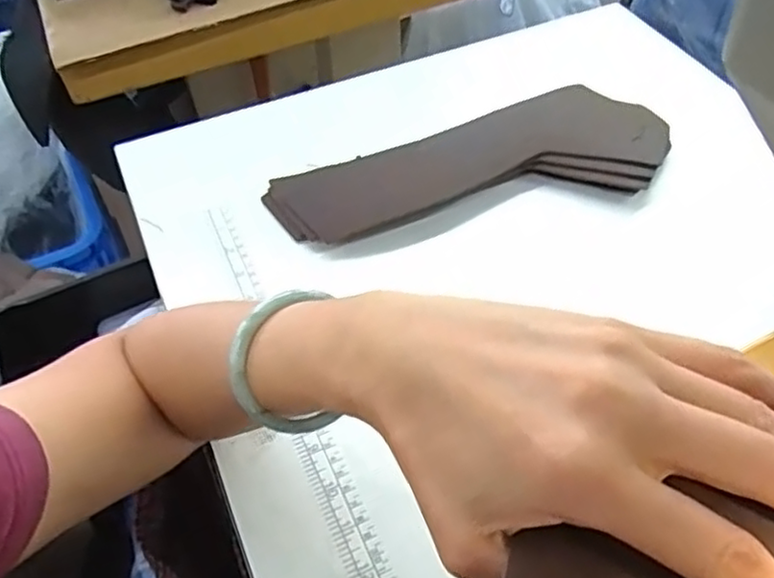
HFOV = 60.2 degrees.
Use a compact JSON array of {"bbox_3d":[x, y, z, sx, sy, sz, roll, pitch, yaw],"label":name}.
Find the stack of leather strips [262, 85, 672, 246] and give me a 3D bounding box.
[{"bbox_3d":[0.066,-0.101,0.535,0.315,0.023,0.102,-12,52,-7],"label":"stack of leather strips"}]

